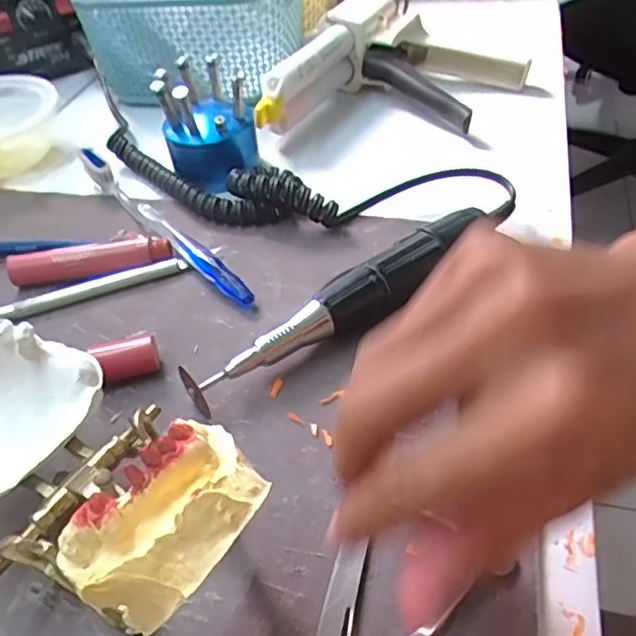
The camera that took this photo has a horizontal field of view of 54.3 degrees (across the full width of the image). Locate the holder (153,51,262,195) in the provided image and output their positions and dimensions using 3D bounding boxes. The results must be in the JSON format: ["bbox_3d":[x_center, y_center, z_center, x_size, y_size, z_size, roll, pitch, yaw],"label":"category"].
[{"bbox_3d":[-0.070,-0.127,0.399,0.058,0.068,0.056,-12,45,-6],"label":"holder"}]

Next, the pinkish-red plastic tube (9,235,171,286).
[{"bbox_3d":[-0.126,-0.031,0.343,0.088,0.017,0.015,-7,44,-2],"label":"pinkish-red plastic tube"}]

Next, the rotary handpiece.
[{"bbox_3d":[0.014,-0.007,0.295,0.166,0.030,0.027,-25,48,-19],"label":"rotary handpiece"}]

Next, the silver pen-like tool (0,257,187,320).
[{"bbox_3d":[-0.128,-0.012,0.329,0.115,0.009,0.008,-19,46,-14],"label":"silver pen-like tool"}]

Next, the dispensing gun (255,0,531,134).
[{"bbox_3d":[0.061,-0.175,0.445,0.154,0.058,0.170,14,48,19],"label":"dispensing gun"}]

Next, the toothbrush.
[{"bbox_3d":[-0.095,-0.056,0.362,0.012,0.020,0.181,-33,51,-25],"label":"toothbrush"}]

